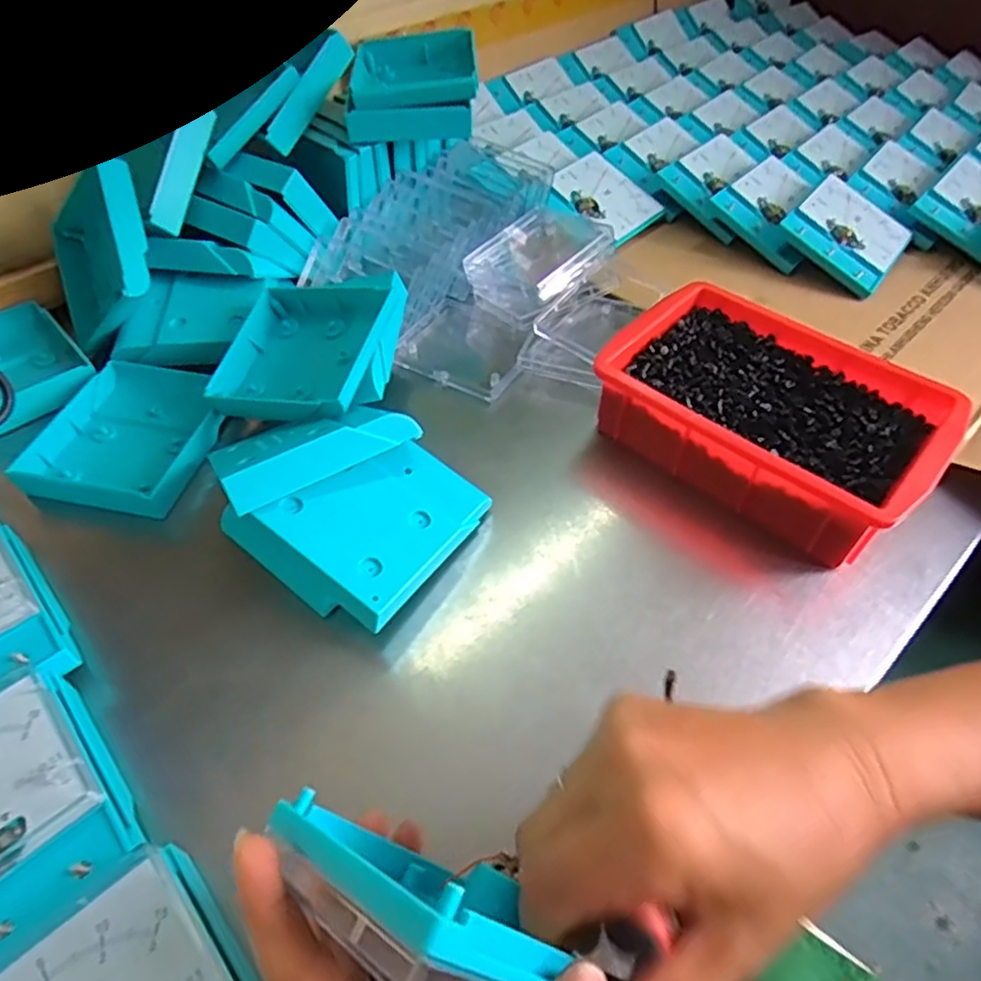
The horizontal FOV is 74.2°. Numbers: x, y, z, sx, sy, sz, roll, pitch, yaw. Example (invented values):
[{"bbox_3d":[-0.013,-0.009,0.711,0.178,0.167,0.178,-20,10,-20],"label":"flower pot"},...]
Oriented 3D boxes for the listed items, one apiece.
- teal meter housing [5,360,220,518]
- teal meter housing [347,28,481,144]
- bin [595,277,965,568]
[{"bbox_3d":[-0.251,-0.039,0.452,0.110,0.022,0.121,11,51,9],"label":"teal meter housing"},{"bbox_3d":[-0.066,-0.345,0.556,0.106,0.048,0.119,-1,50,-2],"label":"teal meter housing"},{"bbox_3d":[0.182,-0.051,0.435,0.197,0.067,0.130,36,59,25],"label":"bin"}]

